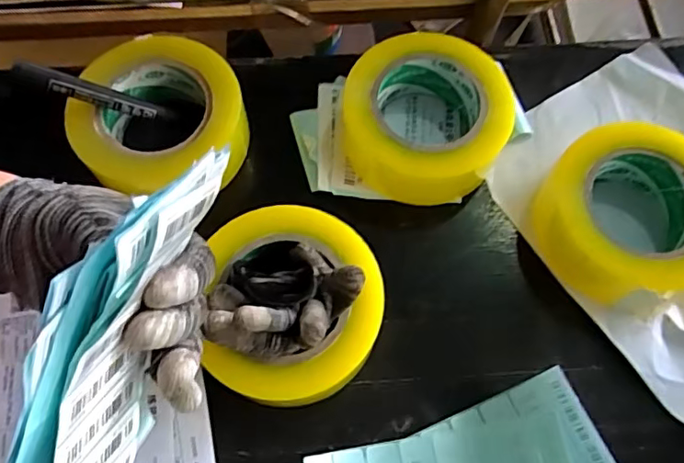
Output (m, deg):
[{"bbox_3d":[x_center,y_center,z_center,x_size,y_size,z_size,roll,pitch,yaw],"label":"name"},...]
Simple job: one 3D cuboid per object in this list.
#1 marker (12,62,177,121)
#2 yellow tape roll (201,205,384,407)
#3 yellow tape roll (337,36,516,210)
[{"bbox_3d":[-0.172,-0.097,0.399,0.106,0.015,0.012,14,63,-28],"label":"marker"},{"bbox_3d":[-0.031,0.048,0.370,0.113,0.052,0.125,-2,68,0],"label":"yellow tape roll"},{"bbox_3d":[0.059,-0.085,0.421,0.113,0.061,0.123,-36,72,-13],"label":"yellow tape roll"}]

